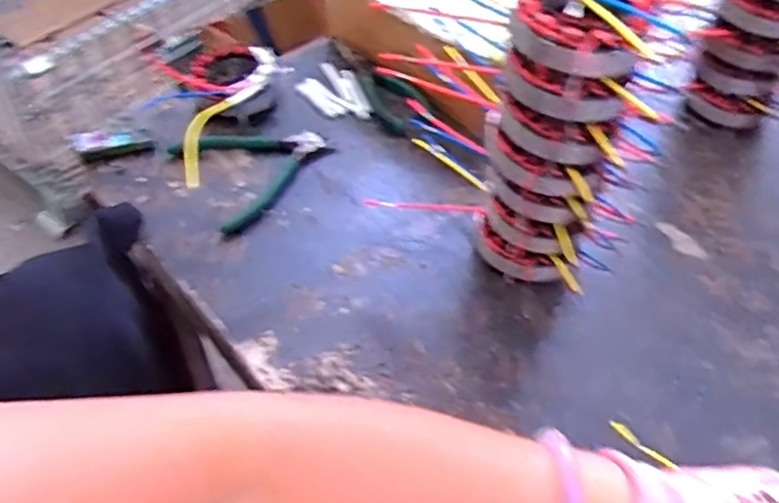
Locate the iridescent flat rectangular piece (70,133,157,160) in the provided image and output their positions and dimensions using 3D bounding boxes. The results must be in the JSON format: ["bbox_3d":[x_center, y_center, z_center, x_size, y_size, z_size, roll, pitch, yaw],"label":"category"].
[{"bbox_3d":[-0.260,-0.100,0.644,0.078,0.011,0.026,-3,49,-3],"label":"iridescent flat rectangular piece"}]

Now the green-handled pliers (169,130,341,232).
[{"bbox_3d":[-0.117,-0.083,0.630,0.129,0.023,0.112,-26,55,-22],"label":"green-handled pliers"}]

